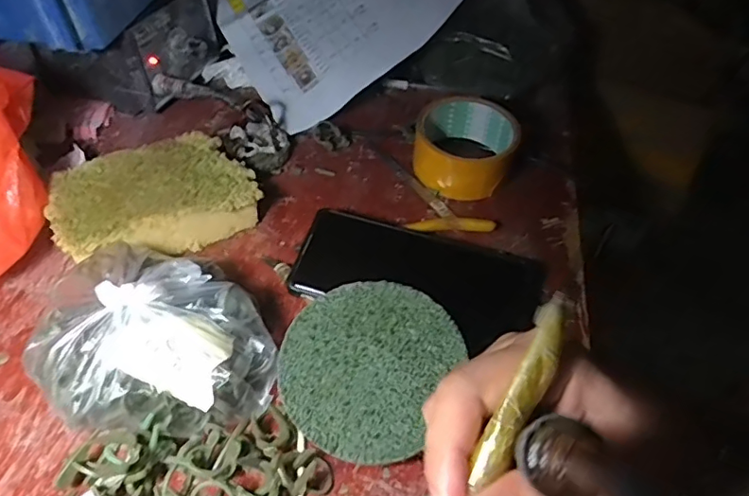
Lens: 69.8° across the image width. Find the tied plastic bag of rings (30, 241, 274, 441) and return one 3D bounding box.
[{"bbox_3d":[-0.128,0.045,0.316,0.123,0.054,0.118,-10,50,-14],"label":"tied plastic bag of rings"}]

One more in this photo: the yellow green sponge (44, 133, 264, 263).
[{"bbox_3d":[-0.165,-0.036,0.408,0.137,0.042,0.090,-22,53,-23],"label":"yellow green sponge"}]

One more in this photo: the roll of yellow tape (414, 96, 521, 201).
[{"bbox_3d":[0.079,-0.093,0.473,0.083,0.041,0.088,3,48,-3],"label":"roll of yellow tape"}]

